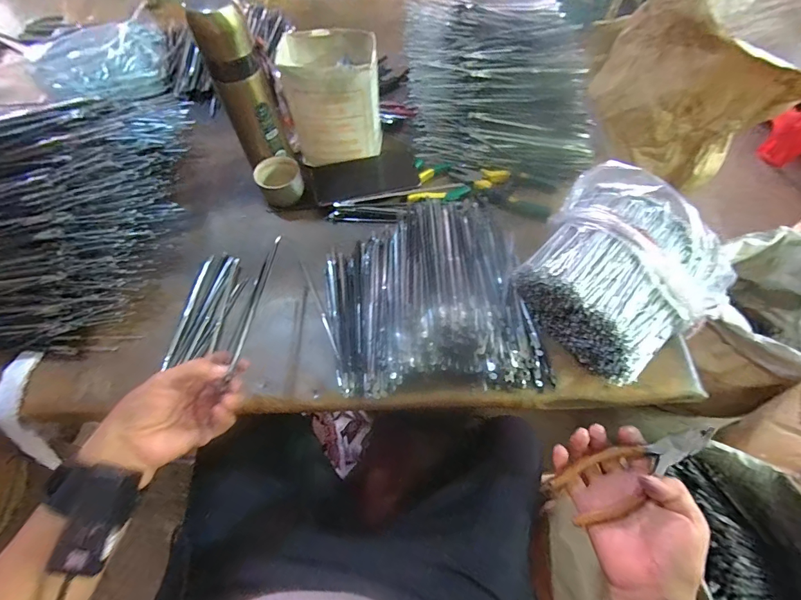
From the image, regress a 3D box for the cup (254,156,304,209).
[{"bbox_3d":[-0.176,-0.176,0.567,0.060,0.042,0.062,0,63,0],"label":"cup"}]

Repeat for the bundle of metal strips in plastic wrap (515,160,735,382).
[{"bbox_3d":[0.250,-0.039,0.451,0.199,0.088,0.210,-39,69,-17],"label":"bundle of metal strips in plastic wrap"}]

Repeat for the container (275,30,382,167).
[{"bbox_3d":[-0.094,-0.282,0.549,0.122,0.143,0.098,-6,63,-3],"label":"container"}]

